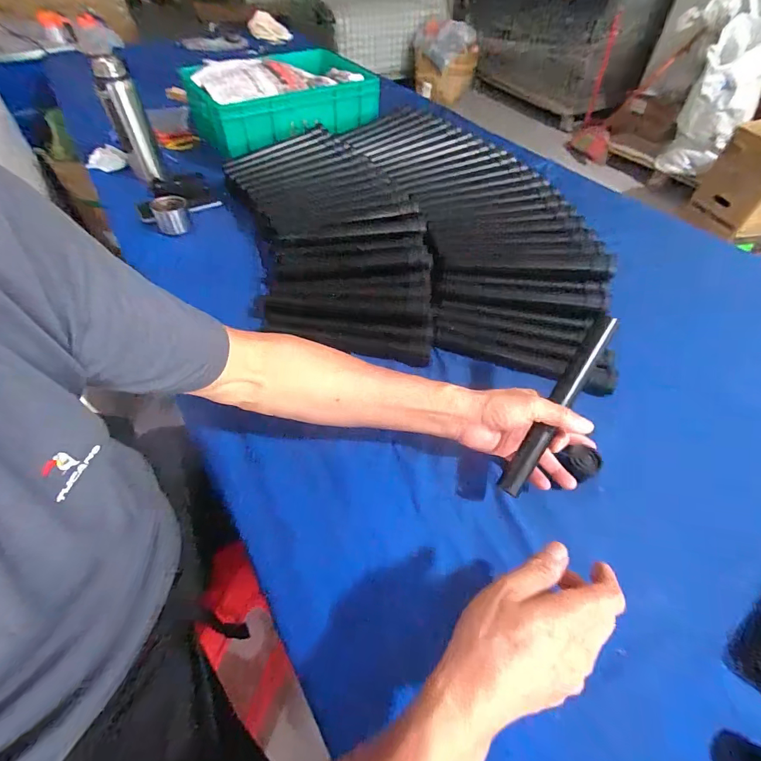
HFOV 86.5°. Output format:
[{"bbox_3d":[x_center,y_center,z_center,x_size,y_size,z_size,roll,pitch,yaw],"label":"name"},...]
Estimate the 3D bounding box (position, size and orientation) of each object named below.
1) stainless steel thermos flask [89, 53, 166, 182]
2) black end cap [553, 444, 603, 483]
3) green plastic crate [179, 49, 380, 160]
[{"bbox_3d":[-0.518,-0.528,0.847,0.070,0.226,0.058,-24,55,-19],"label":"stainless steel thermos flask"},{"bbox_3d":[0.227,0.093,0.455,0.035,0.022,0.035,-5,69,13],"label":"black end cap"},{"bbox_3d":[-0.242,-0.680,1.008,0.400,0.144,0.309,-28,56,-21],"label":"green plastic crate"}]

